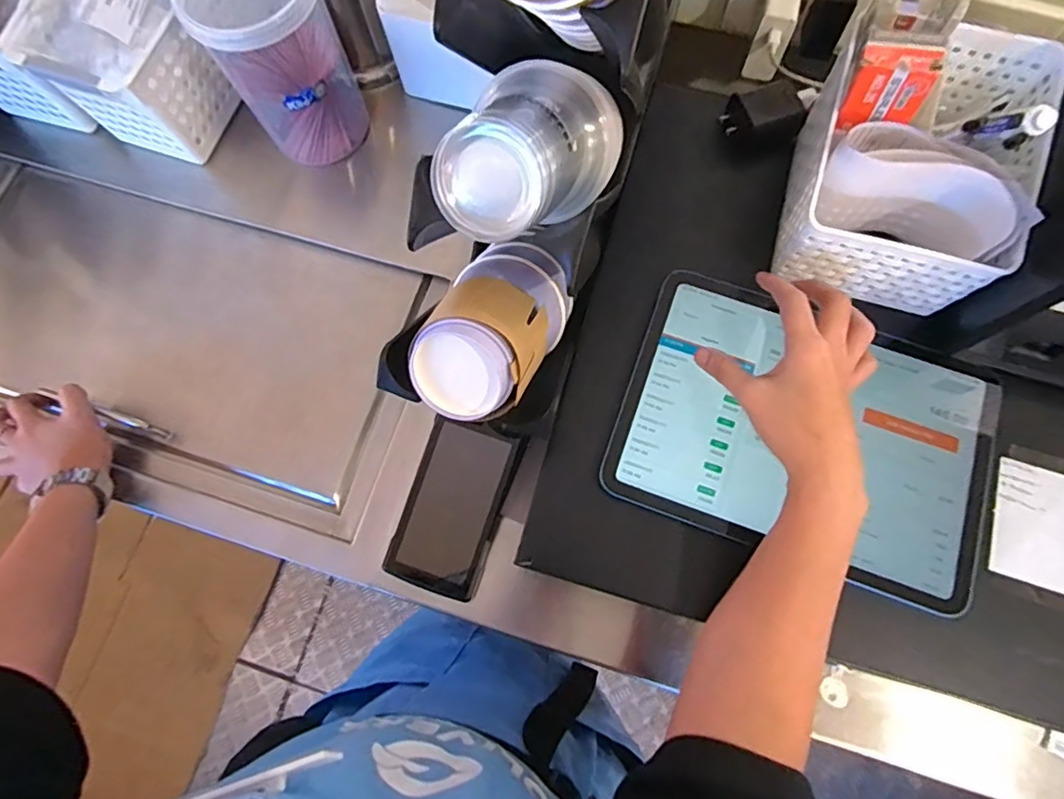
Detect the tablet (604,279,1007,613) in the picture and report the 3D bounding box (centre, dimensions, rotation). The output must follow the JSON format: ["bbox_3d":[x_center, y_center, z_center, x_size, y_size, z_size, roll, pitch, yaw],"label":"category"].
[{"bbox_3d":[0.190,0.023,0.389,0.249,0.012,0.175,21,75,7],"label":"tablet"}]

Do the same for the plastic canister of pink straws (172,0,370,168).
[{"bbox_3d":[-0.230,-0.313,0.526,0.113,0.172,0.091,-27,75,-7],"label":"plastic canister of pink straws"}]

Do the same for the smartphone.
[{"bbox_3d":[-0.066,0.092,0.479,0.080,0.009,0.141,20,86,4],"label":"smartphone"}]

